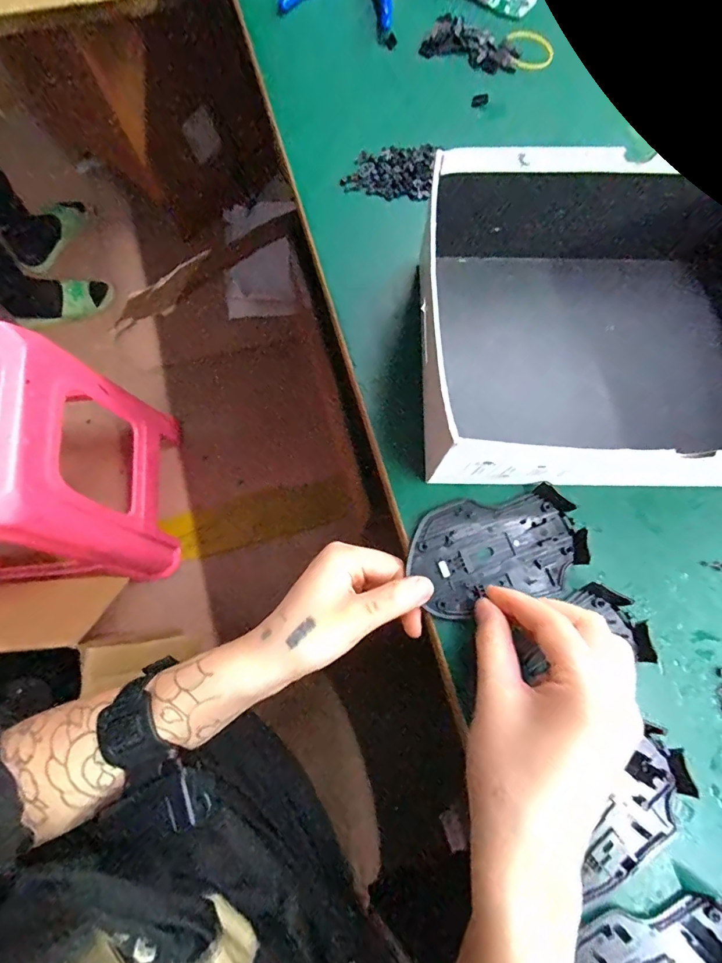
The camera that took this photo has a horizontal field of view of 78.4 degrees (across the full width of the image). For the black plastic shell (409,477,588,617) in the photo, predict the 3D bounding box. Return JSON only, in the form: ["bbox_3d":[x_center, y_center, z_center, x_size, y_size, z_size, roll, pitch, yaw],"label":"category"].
[{"bbox_3d":[0.088,0.043,0.288,0.109,0.011,0.069,-14,76,-5],"label":"black plastic shell"}]

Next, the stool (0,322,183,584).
[{"bbox_3d":[-0.580,-0.011,0.795,0.330,0.475,0.352,-5,75,-4],"label":"stool"}]

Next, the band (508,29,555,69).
[{"bbox_3d":[0.155,-0.400,0.408,0.038,0.005,0.045,-17,76,-6],"label":"band"}]

